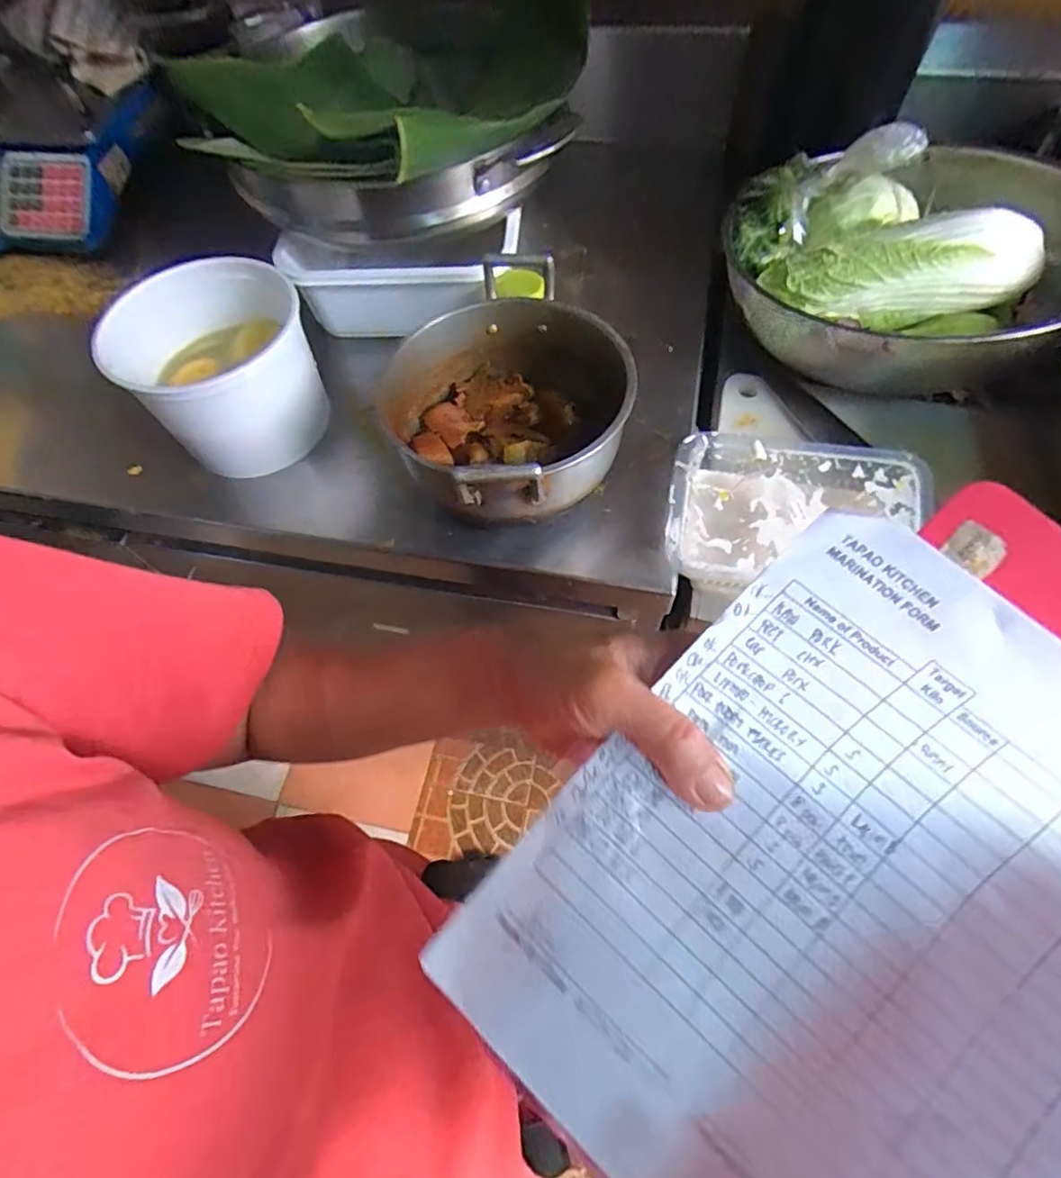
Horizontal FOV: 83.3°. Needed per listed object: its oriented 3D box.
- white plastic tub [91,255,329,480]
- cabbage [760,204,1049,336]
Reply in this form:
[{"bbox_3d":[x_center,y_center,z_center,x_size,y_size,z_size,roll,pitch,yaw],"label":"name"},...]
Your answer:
[{"bbox_3d":[-0.264,-0.190,0.545,0.146,0.147,0.150,-2,64,3],"label":"white plastic tub"},{"bbox_3d":[0.328,-0.288,0.530,0.210,0.063,0.080,-3,64,3],"label":"cabbage"}]

